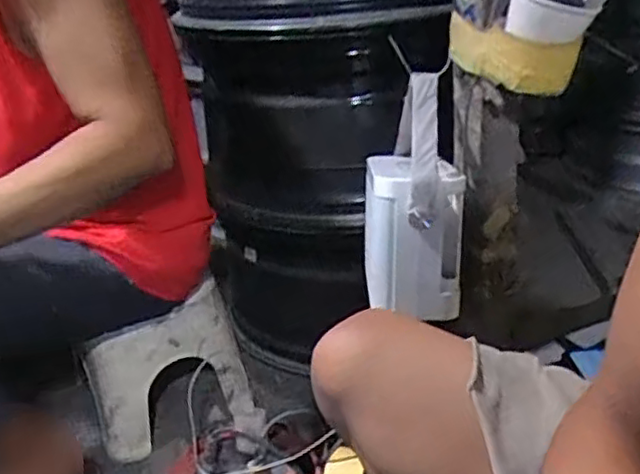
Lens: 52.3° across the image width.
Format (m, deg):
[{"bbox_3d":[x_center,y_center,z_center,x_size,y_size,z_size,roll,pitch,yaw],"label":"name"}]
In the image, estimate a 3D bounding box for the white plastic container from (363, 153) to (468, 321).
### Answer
[{"bbox_3d":[0.101,-0.006,0.707,0.103,0.157,0.089,1,26,11],"label":"white plastic container"}]

